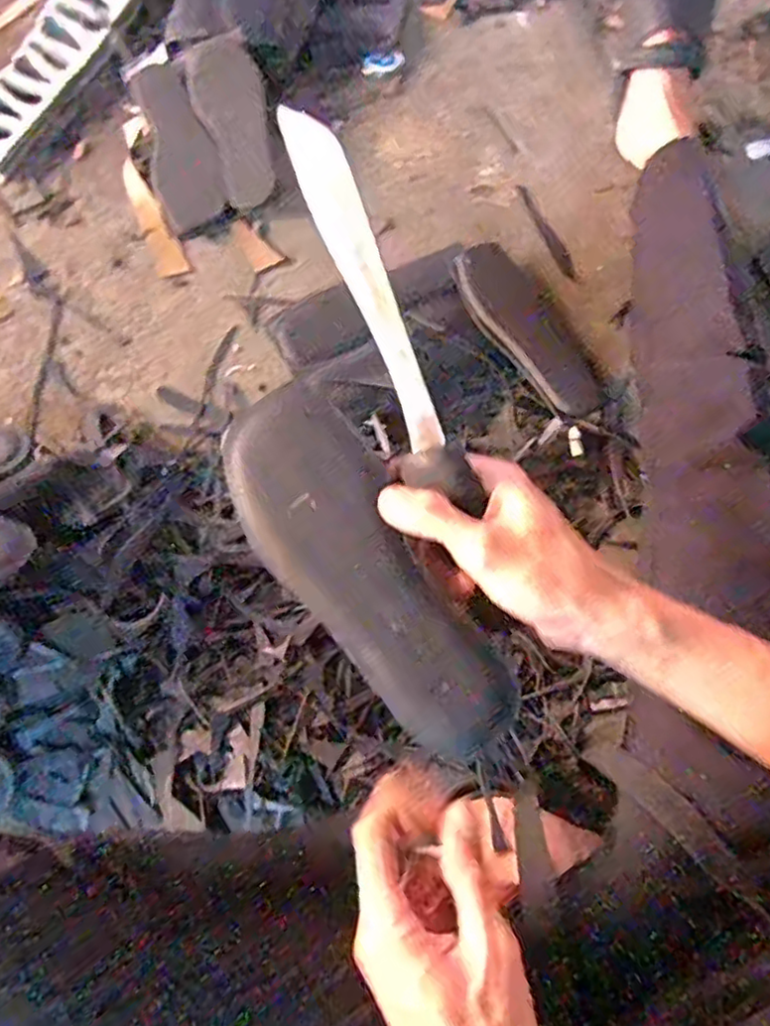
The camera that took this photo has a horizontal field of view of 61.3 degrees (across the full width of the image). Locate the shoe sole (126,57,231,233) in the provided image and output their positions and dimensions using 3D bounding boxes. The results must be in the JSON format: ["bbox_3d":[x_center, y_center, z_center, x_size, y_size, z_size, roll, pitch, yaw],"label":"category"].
[{"bbox_3d":[-0.260,-0.467,0.820,0.082,0.024,0.227,-16,79,-4],"label":"shoe sole"}]

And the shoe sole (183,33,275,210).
[{"bbox_3d":[-0.193,-0.497,0.825,0.088,0.023,0.230,-14,79,-3],"label":"shoe sole"}]

